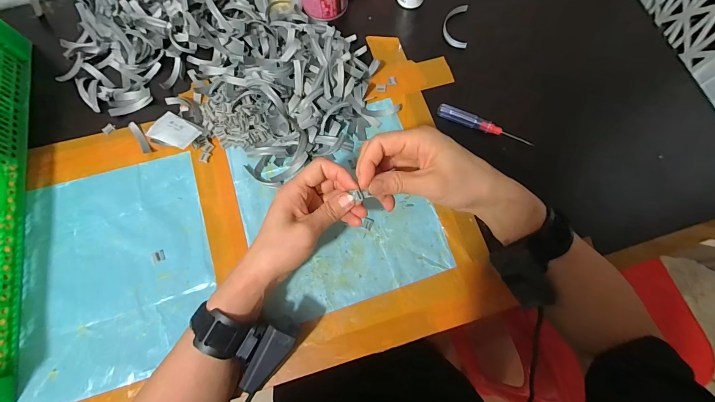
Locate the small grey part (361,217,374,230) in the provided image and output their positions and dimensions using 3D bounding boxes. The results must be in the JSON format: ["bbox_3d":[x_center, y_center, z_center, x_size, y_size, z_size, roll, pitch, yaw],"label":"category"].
[{"bbox_3d":[0.012,0.026,0.382,0.012,0.004,0.013,19,75,6],"label":"small grey part"}]

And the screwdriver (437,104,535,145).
[{"bbox_3d":[0.157,-0.094,0.414,0.118,0.015,0.015,26,76,8],"label":"screwdriver"}]

